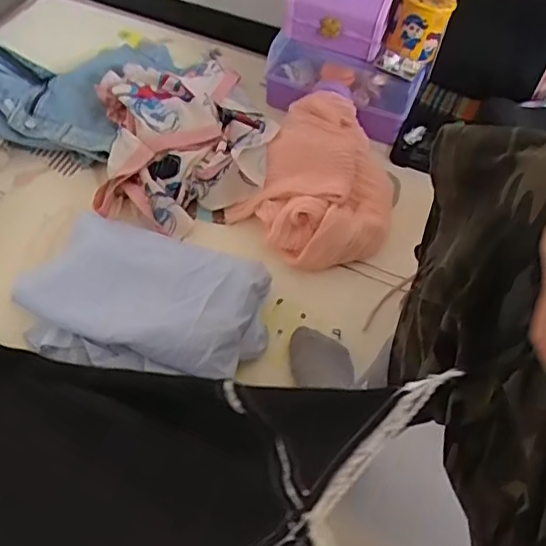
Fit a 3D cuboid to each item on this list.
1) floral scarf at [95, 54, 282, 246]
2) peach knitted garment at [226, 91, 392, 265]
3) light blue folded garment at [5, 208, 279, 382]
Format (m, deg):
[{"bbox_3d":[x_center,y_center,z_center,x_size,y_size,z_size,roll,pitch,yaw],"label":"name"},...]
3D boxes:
[{"bbox_3d":[-0.150,-0.246,0.992,0.278,0.083,0.381,-4,55,-8],"label":"floral scarf"},{"bbox_3d":[0.086,-0.147,0.926,0.230,0.093,0.297,26,57,13],"label":"peach knitted garment"},{"bbox_3d":[-0.167,0.035,0.760,0.305,0.121,0.168,8,55,1],"label":"light blue folded garment"}]

